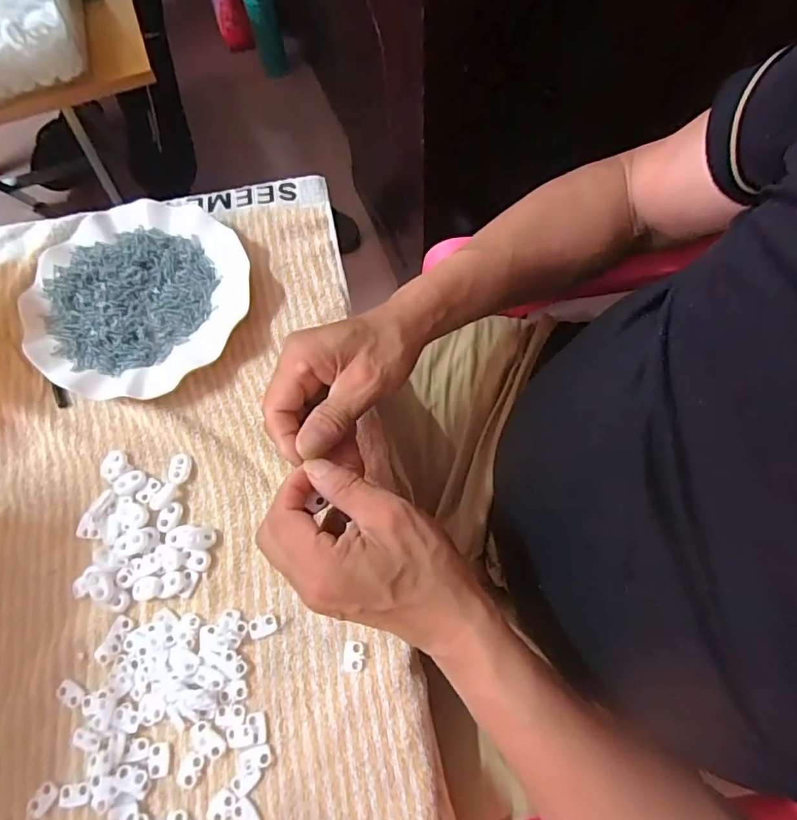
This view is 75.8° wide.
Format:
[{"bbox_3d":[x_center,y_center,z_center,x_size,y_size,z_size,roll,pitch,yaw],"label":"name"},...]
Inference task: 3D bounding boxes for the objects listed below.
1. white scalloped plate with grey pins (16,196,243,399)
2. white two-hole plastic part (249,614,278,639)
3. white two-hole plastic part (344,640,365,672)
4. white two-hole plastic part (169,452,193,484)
[{"bbox_3d":[-0.217,-0.096,0.429,0.173,0.017,0.179,-1,69,2],"label":"white scalloped plate with grey pins"},{"bbox_3d":[-0.091,0.146,0.344,0.018,0.004,0.012,-20,69,-6],"label":"white two-hole plastic part"},{"bbox_3d":[-0.029,0.162,0.336,0.013,0.004,0.018,-3,69,1],"label":"white two-hole plastic part"},{"bbox_3d":[-0.164,0.043,0.383,0.015,0.004,0.022,5,69,4],"label":"white two-hole plastic part"}]

